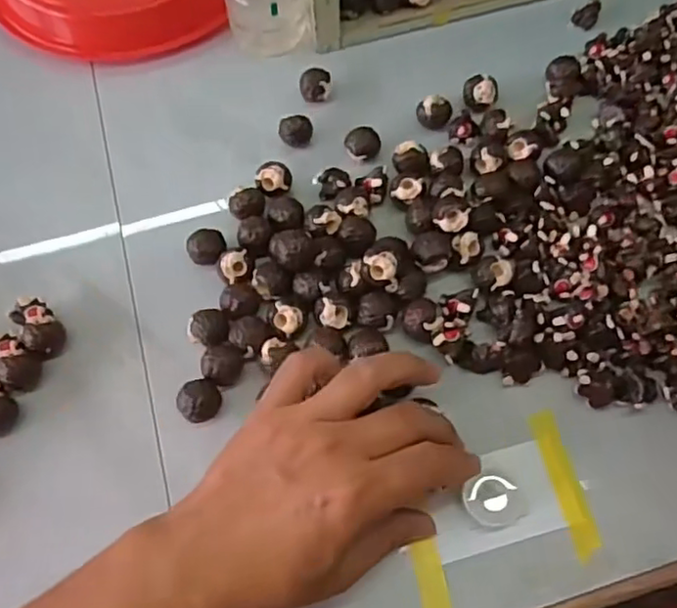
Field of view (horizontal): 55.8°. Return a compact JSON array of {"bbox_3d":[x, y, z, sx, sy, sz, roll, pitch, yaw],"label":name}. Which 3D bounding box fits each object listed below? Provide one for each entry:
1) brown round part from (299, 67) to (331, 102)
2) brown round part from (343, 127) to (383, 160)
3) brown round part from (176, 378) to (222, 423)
[{"bbox_3d":[-0.018,-0.168,0.495,0.023,0.022,0.019,-6,64,-1],"label":"brown round part"},{"bbox_3d":[0.018,-0.115,0.470,0.025,0.023,0.019,-5,64,0],"label":"brown round part"},{"bbox_3d":[-0.082,0.060,0.386,0.023,0.028,0.025,-1,64,2],"label":"brown round part"}]

